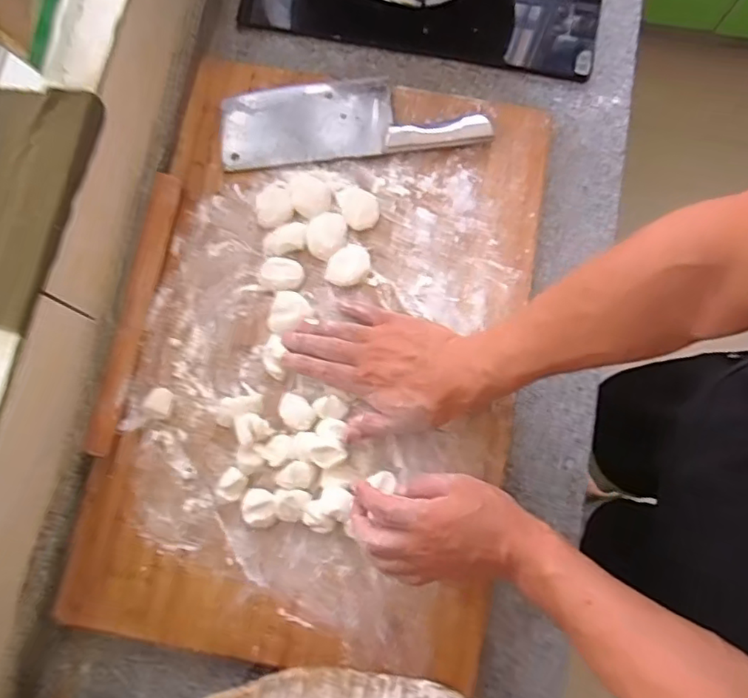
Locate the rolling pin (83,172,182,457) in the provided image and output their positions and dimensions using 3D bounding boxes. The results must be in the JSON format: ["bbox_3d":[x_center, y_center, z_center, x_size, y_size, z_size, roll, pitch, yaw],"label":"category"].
[{"bbox_3d":[-0.239,-0.038,0.567,0.031,0.022,0.279,12,80,3],"label":"rolling pin"}]

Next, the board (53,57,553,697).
[{"bbox_3d":[-0.049,-0.004,0.564,0.376,0.025,0.578,10,80,3],"label":"board"}]

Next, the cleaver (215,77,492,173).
[{"bbox_3d":[-0.024,-0.247,0.609,0.275,0.020,0.092,-6,79,0],"label":"cleaver"}]

